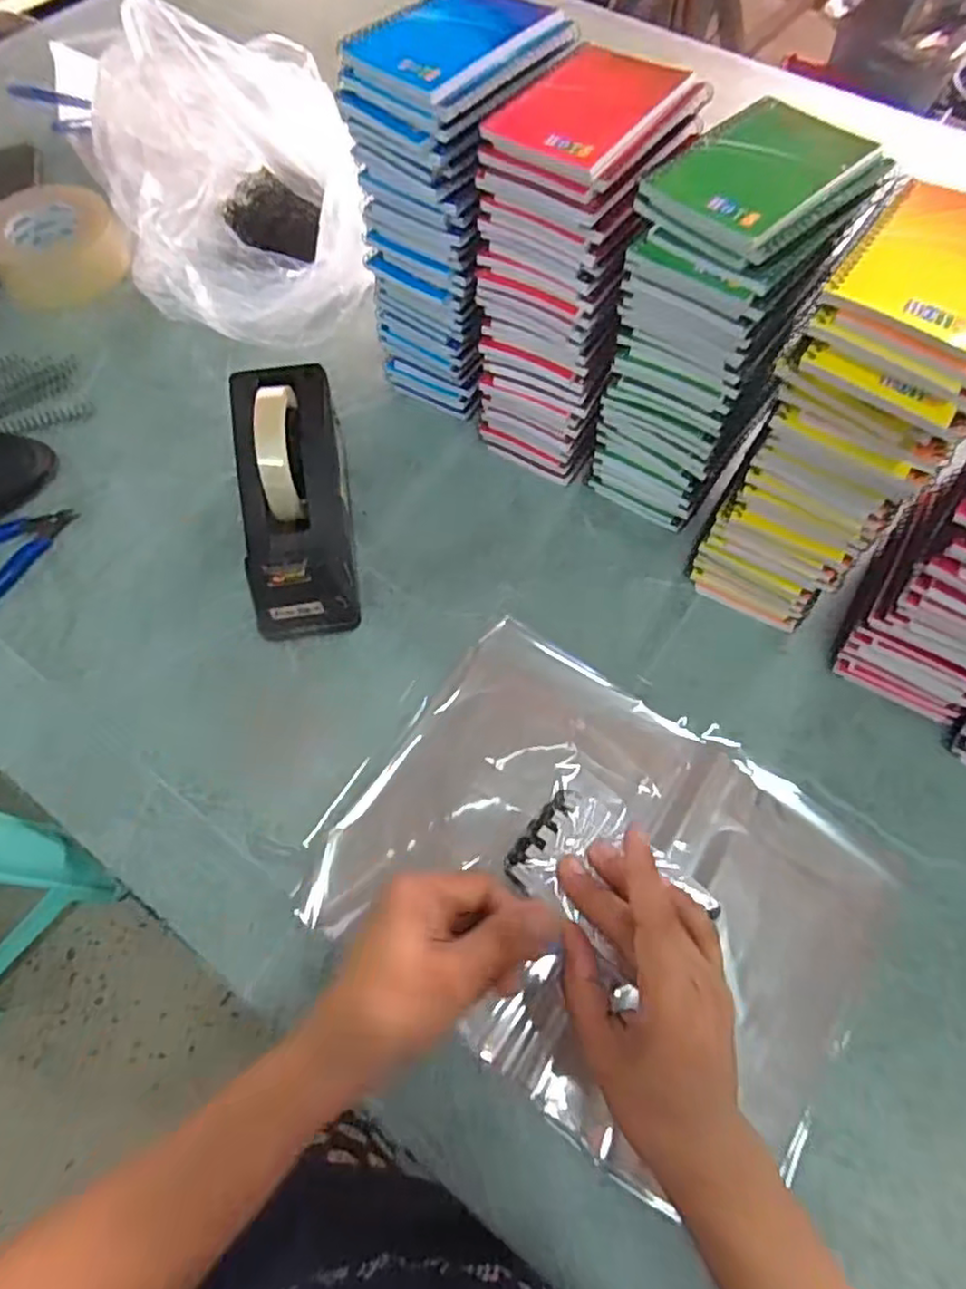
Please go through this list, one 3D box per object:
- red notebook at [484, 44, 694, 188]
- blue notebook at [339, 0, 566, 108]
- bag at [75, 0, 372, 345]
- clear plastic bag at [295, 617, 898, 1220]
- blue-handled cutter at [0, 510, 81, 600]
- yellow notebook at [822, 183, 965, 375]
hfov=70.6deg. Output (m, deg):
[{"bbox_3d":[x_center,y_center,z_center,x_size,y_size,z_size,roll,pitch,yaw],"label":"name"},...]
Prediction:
[{"bbox_3d":[0.069,-0.344,0.435,0.087,0.014,0.124,33,69,15],"label":"red notebook"},{"bbox_3d":[-0.019,-0.406,0.452,0.099,0.011,0.128,40,71,17],"label":"blue notebook"},{"bbox_3d":[-0.242,-0.436,0.663,0.227,0.190,0.280,-23,65,-9],"label":"bag"},{"bbox_3d":[0.075,0.156,0.455,0.340,0.025,0.257,31,71,14],"label":"clear plastic bag"},{"bbox_3d":[-0.406,-0.080,0.580,0.120,0.009,0.090,-36,67,-15],"label":"blue-handled cutter"},{"bbox_3d":[0.242,-0.205,0.362,0.080,0.010,0.130,32,69,15],"label":"yellow notebook"}]

